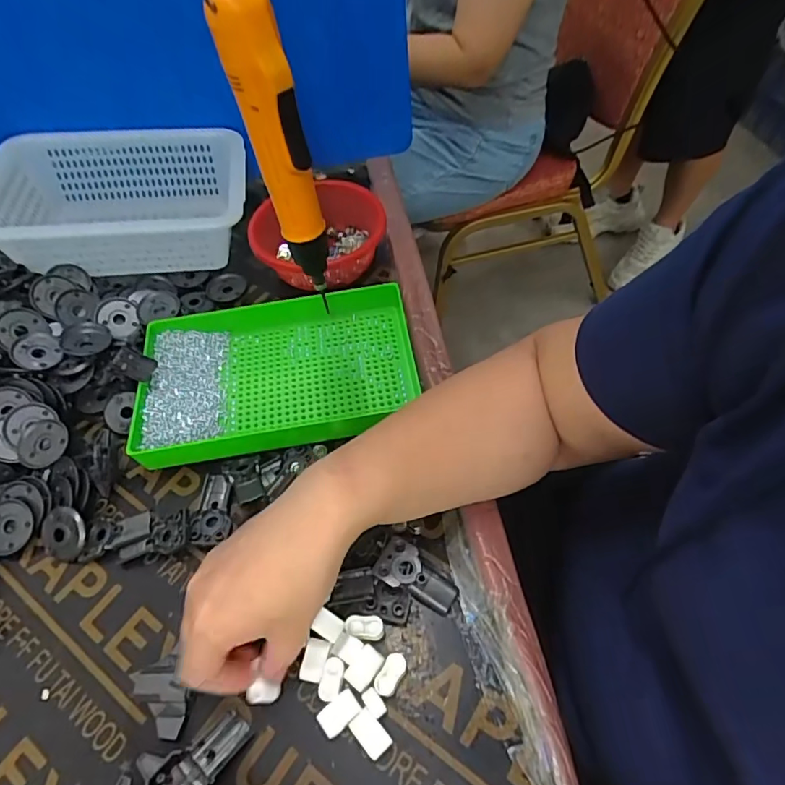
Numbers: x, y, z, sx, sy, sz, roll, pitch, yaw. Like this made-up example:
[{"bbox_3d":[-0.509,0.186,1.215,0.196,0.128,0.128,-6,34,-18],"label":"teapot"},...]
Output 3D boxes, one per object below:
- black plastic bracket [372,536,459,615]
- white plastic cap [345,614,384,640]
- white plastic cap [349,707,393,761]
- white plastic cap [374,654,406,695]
[{"bbox_3d":[0.018,0.134,0.379,0.063,0.013,0.033,35,63,9],"label":"black plastic bracket"},{"bbox_3d":[-0.020,0.164,0.364,0.026,0.007,0.014,0,56,6],"label":"white plastic cap"},{"bbox_3d":[-0.014,0.215,0.328,0.015,0.006,0.026,-41,61,-20],"label":"white plastic cap"},{"bbox_3d":[-0.001,0.187,0.345,0.014,0.009,0.026,25,62,21],"label":"white plastic cap"}]

